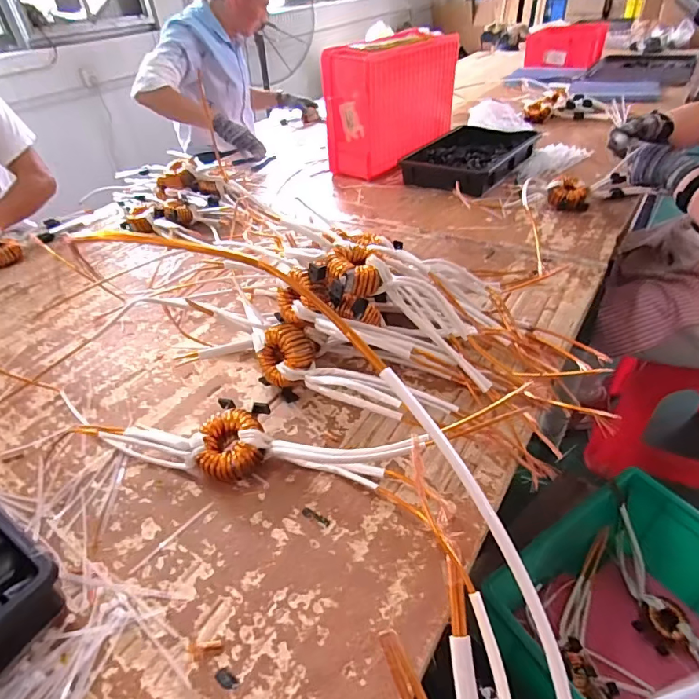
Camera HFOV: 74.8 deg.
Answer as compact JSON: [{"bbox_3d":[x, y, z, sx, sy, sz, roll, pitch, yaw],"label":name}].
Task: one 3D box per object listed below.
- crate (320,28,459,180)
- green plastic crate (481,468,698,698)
[{"bbox_3d":[0.115,-0.650,1.201,0.154,0.274,0.364,27,50,34],"label":"crate"},{"bbox_3d":[0.522,0.511,0.710,0.415,0.213,0.541,-25,43,-22],"label":"green plastic crate"}]

